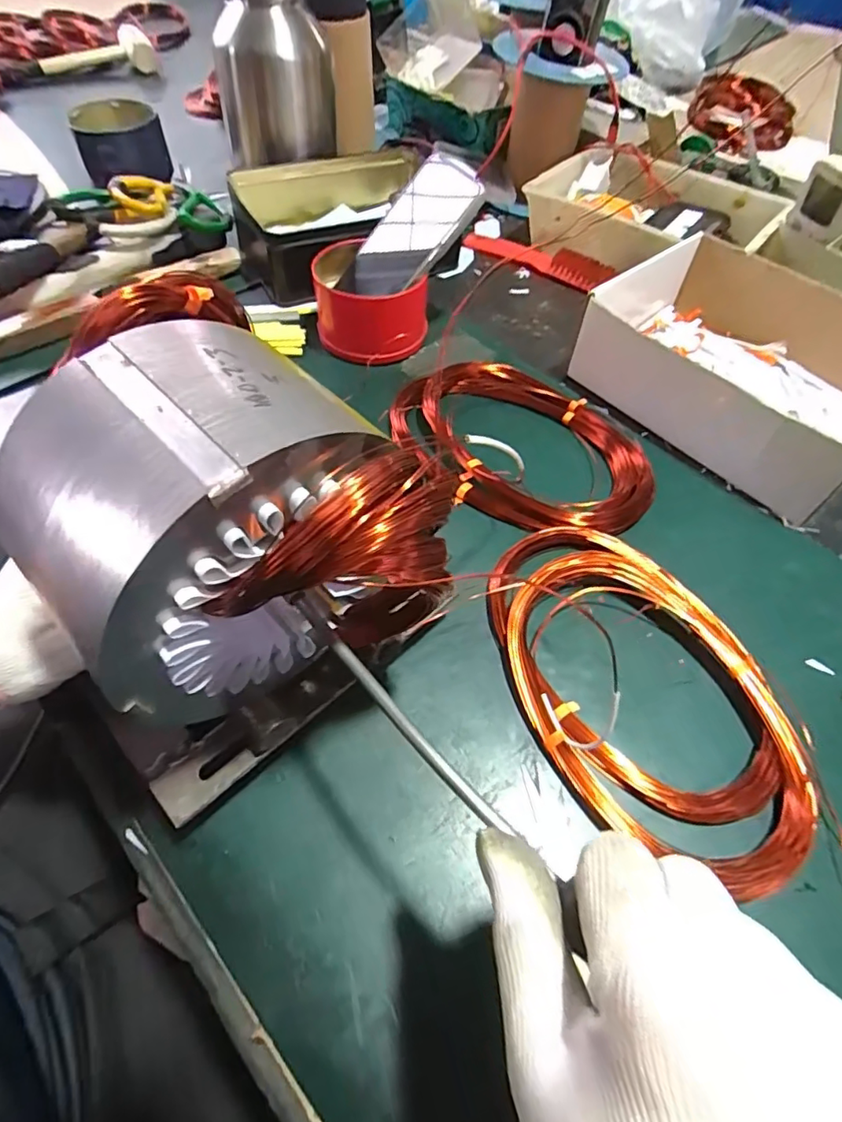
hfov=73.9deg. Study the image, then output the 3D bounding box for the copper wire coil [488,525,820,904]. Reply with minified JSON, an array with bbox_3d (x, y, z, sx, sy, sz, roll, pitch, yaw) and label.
[{"bbox_3d":[0.133,0.073,0.345,0.144,0.023,0.231,-26,61,-18],"label":"copper wire coil"}]

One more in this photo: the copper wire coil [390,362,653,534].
[{"bbox_3d":[0.082,-0.101,0.453,0.151,0.026,0.215,-30,62,-20],"label":"copper wire coil"}]

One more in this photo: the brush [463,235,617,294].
[{"bbox_3d":[0.130,-0.343,0.631,0.175,0.029,0.036,36,62,20],"label":"brush"}]

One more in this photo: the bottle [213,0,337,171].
[{"bbox_3d":[-0.158,-0.533,0.582,0.121,0.198,0.124,-6,57,-5],"label":"bottle"}]

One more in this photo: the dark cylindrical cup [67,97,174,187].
[{"bbox_3d":[-0.349,-0.486,0.652,0.093,0.064,0.095,-23,60,-16],"label":"dark cylindrical cup"}]

